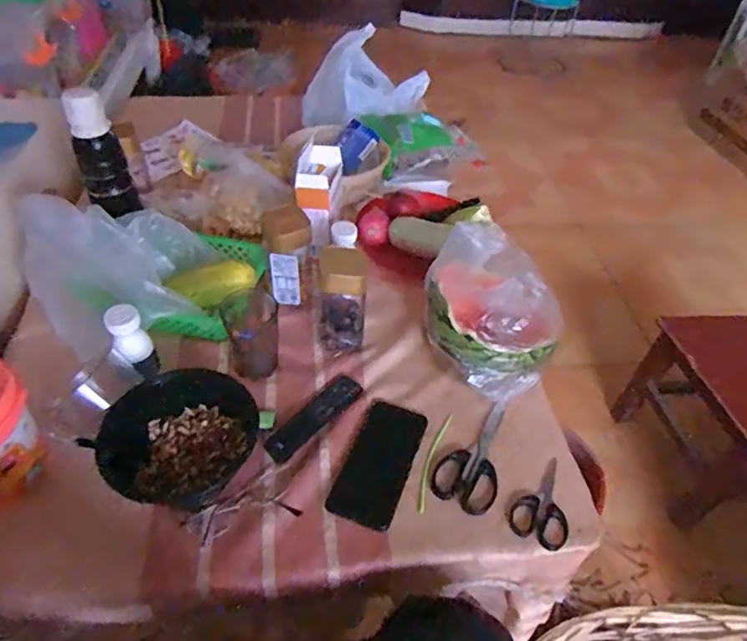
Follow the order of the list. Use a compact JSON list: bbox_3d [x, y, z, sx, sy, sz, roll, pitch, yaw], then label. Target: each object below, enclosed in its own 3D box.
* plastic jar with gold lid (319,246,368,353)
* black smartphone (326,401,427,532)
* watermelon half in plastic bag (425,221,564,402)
[{"bbox_3d":[-0.043,-0.031,0.757,0.061,0.135,0.078,0,46,-4],"label":"plastic jar with gold lid"},{"bbox_3d":[0.008,0.172,0.662,0.074,0.006,0.167,17,47,12],"label":"black smartphone"},{"bbox_3d":[0.154,-0.010,0.728,0.166,0.150,0.211,7,46,3],"label":"watermelon half in plastic bag"}]

